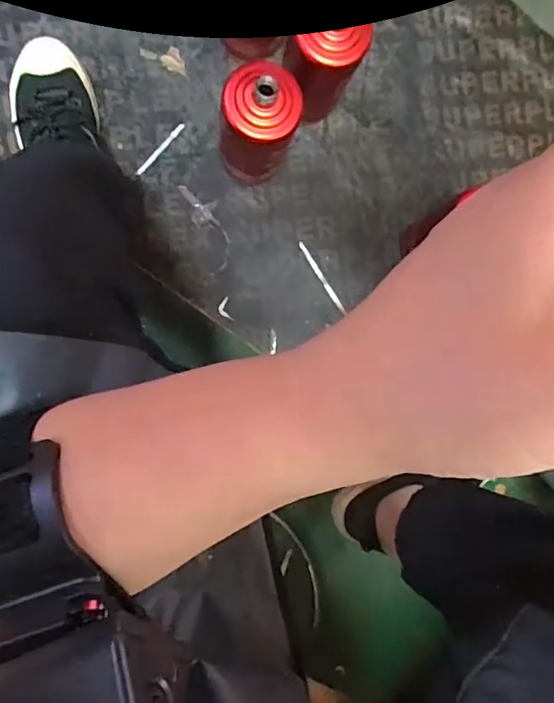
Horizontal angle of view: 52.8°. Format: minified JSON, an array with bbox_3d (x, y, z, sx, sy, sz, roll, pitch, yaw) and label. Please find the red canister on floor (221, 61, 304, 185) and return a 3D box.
[{"bbox_3d":[-0.023,-0.254,0.635,0.084,0.185,0.074,27,88,-8],"label":"red canister on floor"}]

